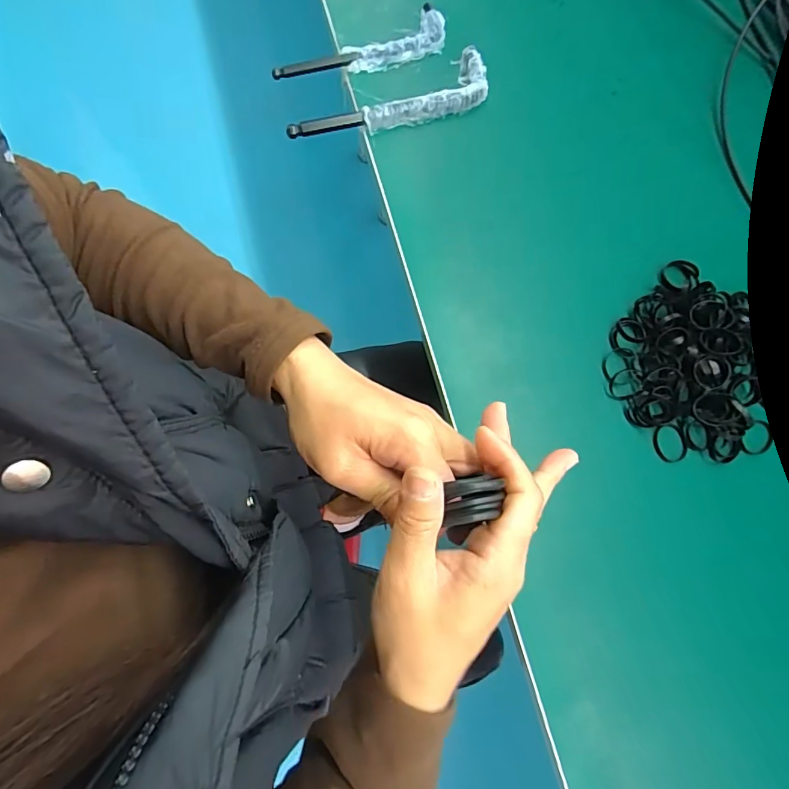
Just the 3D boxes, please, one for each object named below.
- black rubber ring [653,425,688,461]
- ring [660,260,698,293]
[{"bbox_3d":[0.210,0.037,0.357,0.025,0.004,0.028,-11,78,-4],"label":"black rubber ring"},{"bbox_3d":[0.230,-0.096,0.380,0.030,0.011,0.025,-37,81,-9],"label":"ring"}]

